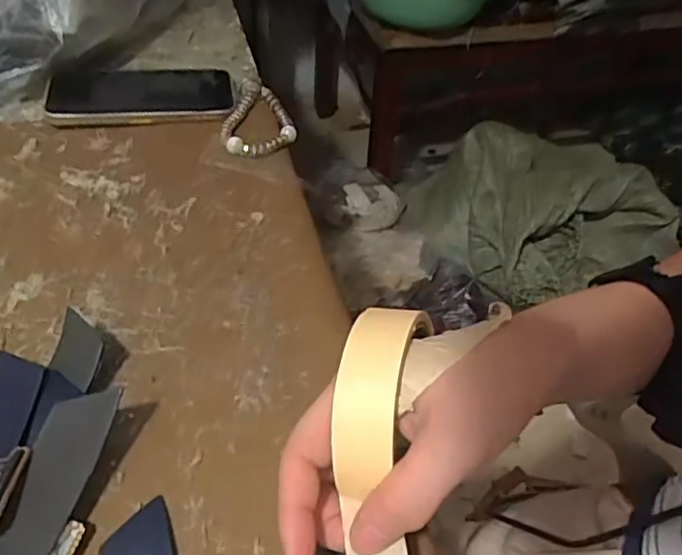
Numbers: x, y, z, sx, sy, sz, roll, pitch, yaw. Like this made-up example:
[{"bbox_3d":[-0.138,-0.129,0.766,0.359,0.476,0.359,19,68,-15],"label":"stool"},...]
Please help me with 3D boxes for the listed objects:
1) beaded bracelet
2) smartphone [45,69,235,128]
[{"bbox_3d":[-0.075,-0.141,0.548,0.060,0.016,0.107,-7,45,-11],"label":"beaded bracelet"},{"bbox_3d":[-0.178,-0.163,0.560,0.159,0.017,0.085,-4,45,-9],"label":"smartphone"}]

